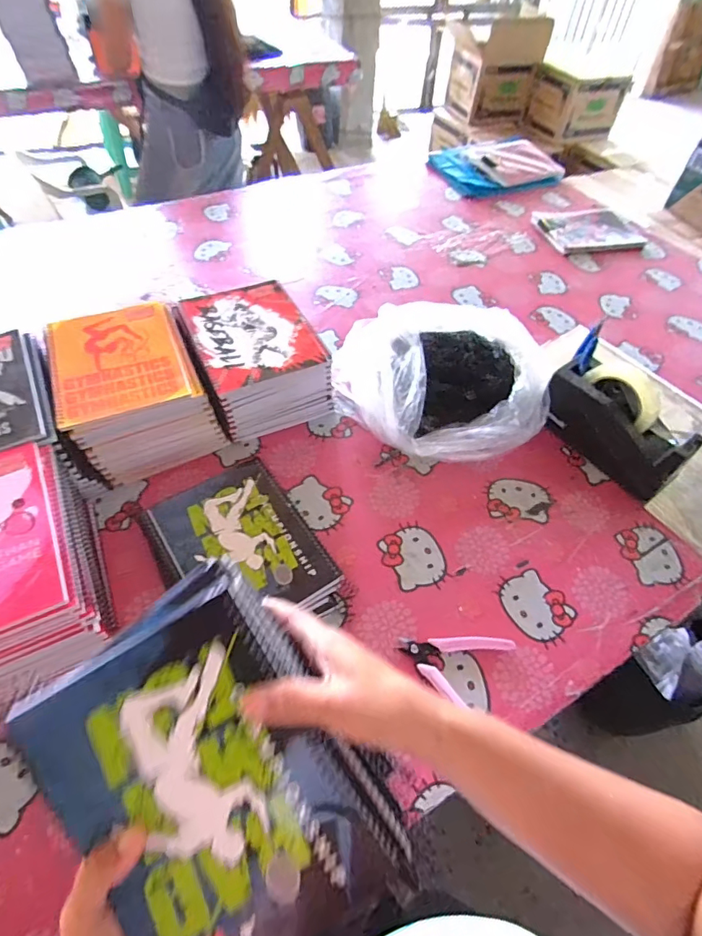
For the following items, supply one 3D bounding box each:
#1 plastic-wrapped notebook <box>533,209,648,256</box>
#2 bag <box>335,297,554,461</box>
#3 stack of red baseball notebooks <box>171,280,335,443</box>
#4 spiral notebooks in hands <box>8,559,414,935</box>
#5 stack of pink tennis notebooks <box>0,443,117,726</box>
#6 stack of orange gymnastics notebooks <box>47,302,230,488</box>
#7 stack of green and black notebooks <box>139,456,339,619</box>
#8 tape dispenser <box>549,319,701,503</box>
[{"bbox_3d":[0.537,-0.553,1.081,0.232,0.016,0.182,-9,55,-10],"label":"plastic-wrapped notebook"},{"bbox_3d":[0.130,-0.131,0.704,0.304,0.091,0.249,0,54,-4],"label":"bag"},{"bbox_3d":[-0.141,-0.153,0.685,0.161,0.119,0.191,-23,58,-19],"label":"stack of red baseball notebooks"},{"bbox_3d":[-0.081,0.185,0.280,0.156,0.018,0.212,-31,88,-5],"label":"spiral notebooks in hands"},{"bbox_3d":[-0.353,0.111,0.478,0.157,0.117,0.219,-20,58,-17],"label":"stack of pink tennis notebooks"},{"bbox_3d":[-0.294,-0.102,0.638,0.169,0.121,0.212,-23,58,-19],"label":"stack of orange gymnastics notebooks"},{"bbox_3d":[-0.127,0.100,0.551,0.165,0.038,0.209,-28,60,-22],"label":"stack of green and black notebooks"},{"bbox_3d":[0.366,-0.067,0.651,0.075,0.128,0.201,-30,61,-23],"label":"tape dispenser"}]

